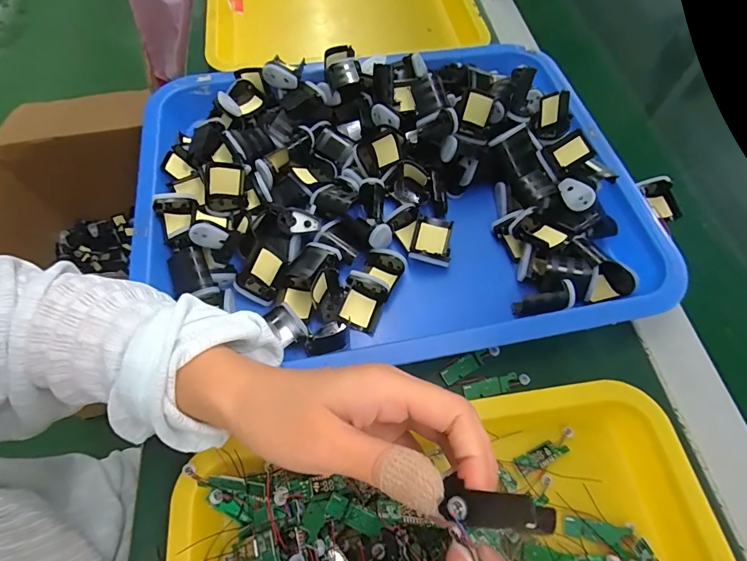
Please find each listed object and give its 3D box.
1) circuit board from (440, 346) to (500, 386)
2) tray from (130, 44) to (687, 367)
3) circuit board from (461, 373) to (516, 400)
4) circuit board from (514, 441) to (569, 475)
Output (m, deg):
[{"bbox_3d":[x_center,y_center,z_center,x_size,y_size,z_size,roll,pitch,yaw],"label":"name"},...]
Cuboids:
[{"bbox_3d":[0.078,0.065,0.320,0.052,0.004,0.013,-26,66,-14],"label":"circuit board"},{"bbox_3d":[0.015,-0.086,0.368,0.423,0.075,0.327,-9,63,-6],"label":"tray"},{"bbox_3d":[0.091,0.084,0.311,0.042,0.005,0.012,-13,63,-8],"label":"circuit board"},{"bbox_3d":[0.120,0.124,0.282,0.041,0.004,0.013,-21,65,-12],"label":"circuit board"}]

